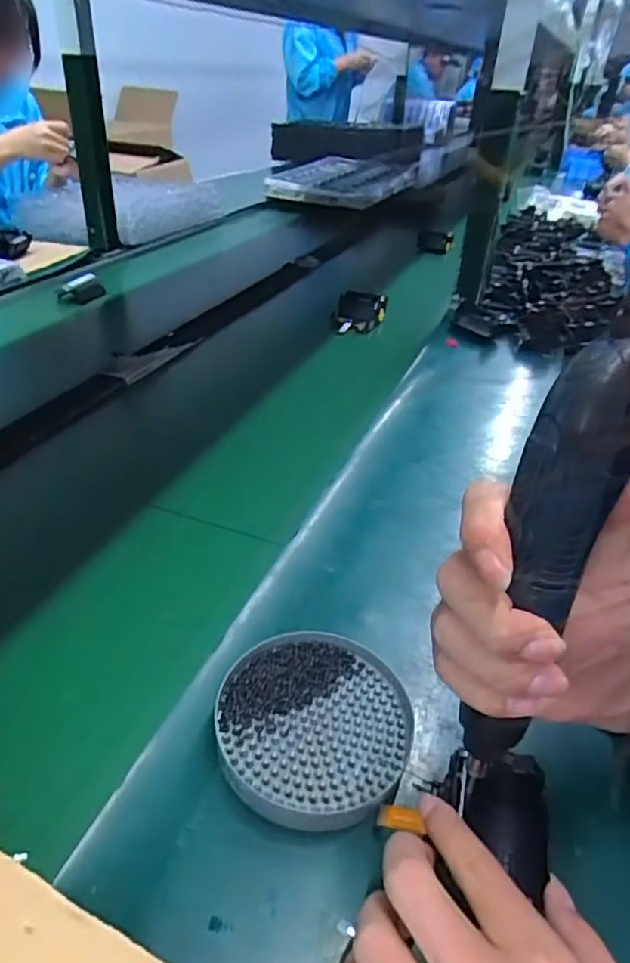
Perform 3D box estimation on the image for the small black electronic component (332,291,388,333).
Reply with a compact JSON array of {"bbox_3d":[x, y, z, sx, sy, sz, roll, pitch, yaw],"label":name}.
[{"bbox_3d":[0.070,-0.262,0.945,0.079,0.050,0.064,7,35,2],"label":"small black electronic component"}]

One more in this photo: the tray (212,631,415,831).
[{"bbox_3d":[0.000,0.142,0.356,0.112,0.019,0.113,4,35,-2],"label":"tray"}]

